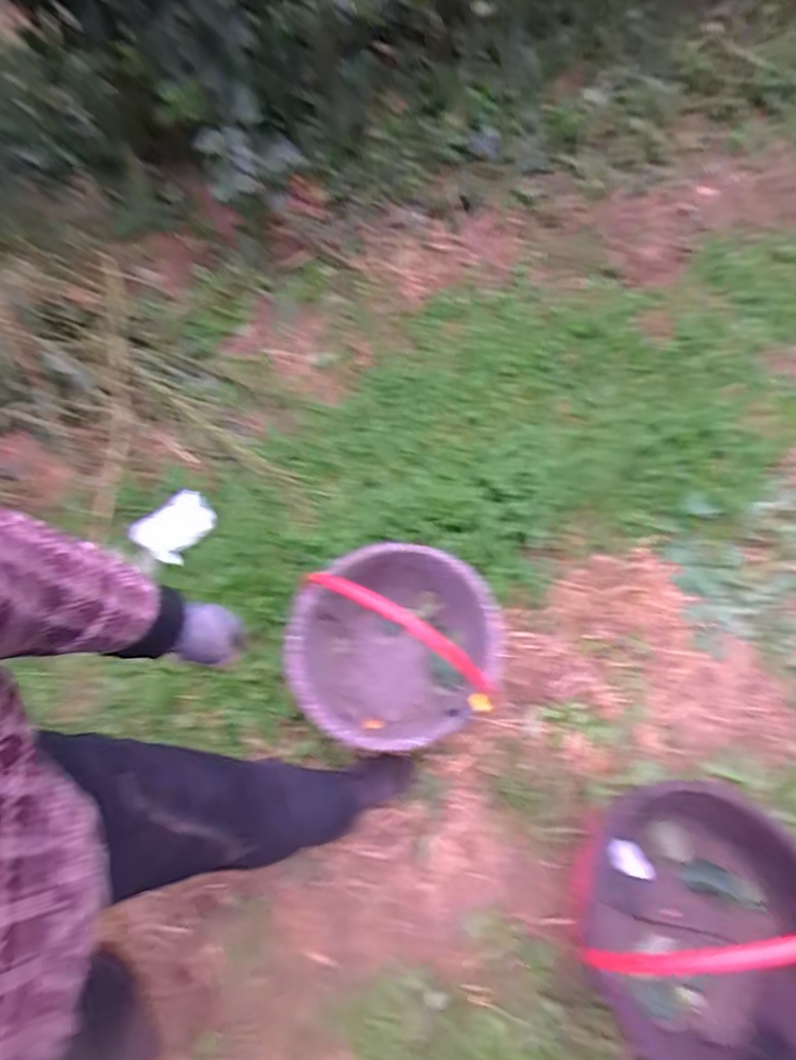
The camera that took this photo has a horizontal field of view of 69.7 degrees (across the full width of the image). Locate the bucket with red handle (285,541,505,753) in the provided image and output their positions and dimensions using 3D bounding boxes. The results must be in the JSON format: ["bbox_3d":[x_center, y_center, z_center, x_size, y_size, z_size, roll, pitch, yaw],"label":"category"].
[{"bbox_3d":[-0.008,0.213,1.077,0.374,0.339,0.373,-1,63,1],"label":"bucket with red handle"}]

